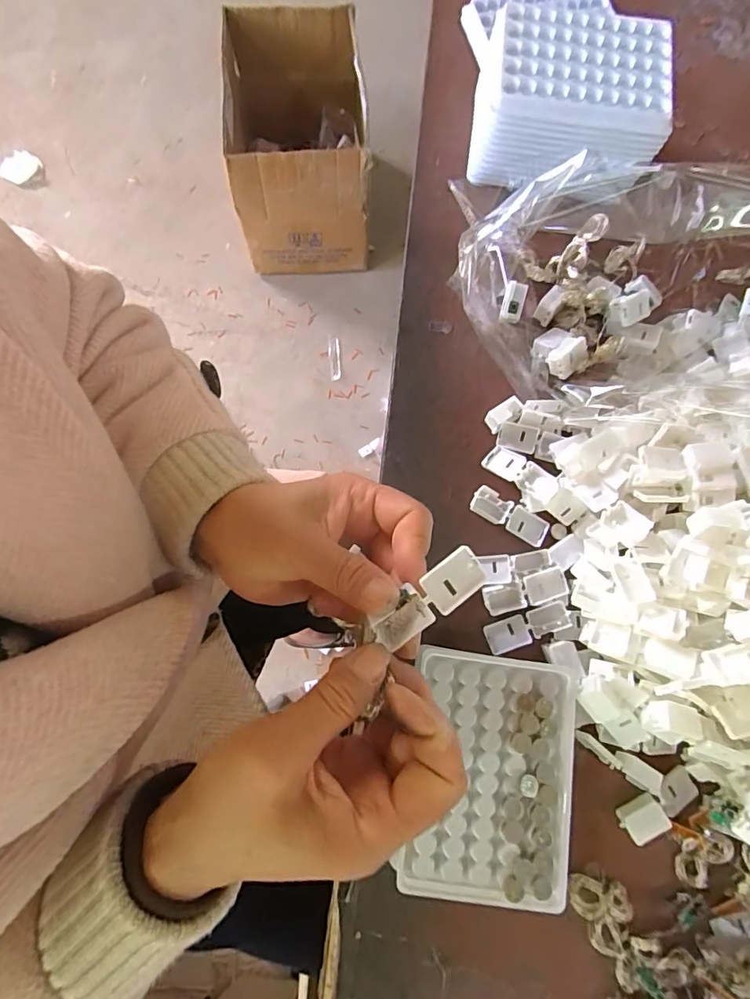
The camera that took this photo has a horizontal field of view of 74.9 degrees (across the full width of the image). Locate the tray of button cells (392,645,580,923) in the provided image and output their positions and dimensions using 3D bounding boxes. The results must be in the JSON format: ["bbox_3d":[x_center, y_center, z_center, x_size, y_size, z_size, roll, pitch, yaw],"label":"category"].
[{"bbox_3d":[0.068,0.160,0.285,0.093,0.009,0.130,8,77,2],"label":"tray of button cells"}]

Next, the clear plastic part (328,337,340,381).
[{"bbox_3d":[-0.094,-0.330,1.146,0.026,0.013,0.103,-5,77,-2],"label":"clear plastic part"}]

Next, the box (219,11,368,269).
[{"bbox_3d":[-0.165,-0.770,1.081,0.273,0.304,0.428,-6,77,-3],"label":"box"}]

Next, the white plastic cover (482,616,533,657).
[{"bbox_3d":[0.089,0.091,0.326,0.028,0.005,0.020,-16,78,-5],"label":"white plastic cover"}]

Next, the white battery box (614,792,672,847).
[{"bbox_3d":[0.166,0.199,0.306,0.025,0.018,0.017,-32,80,-8],"label":"white battery box"}]

